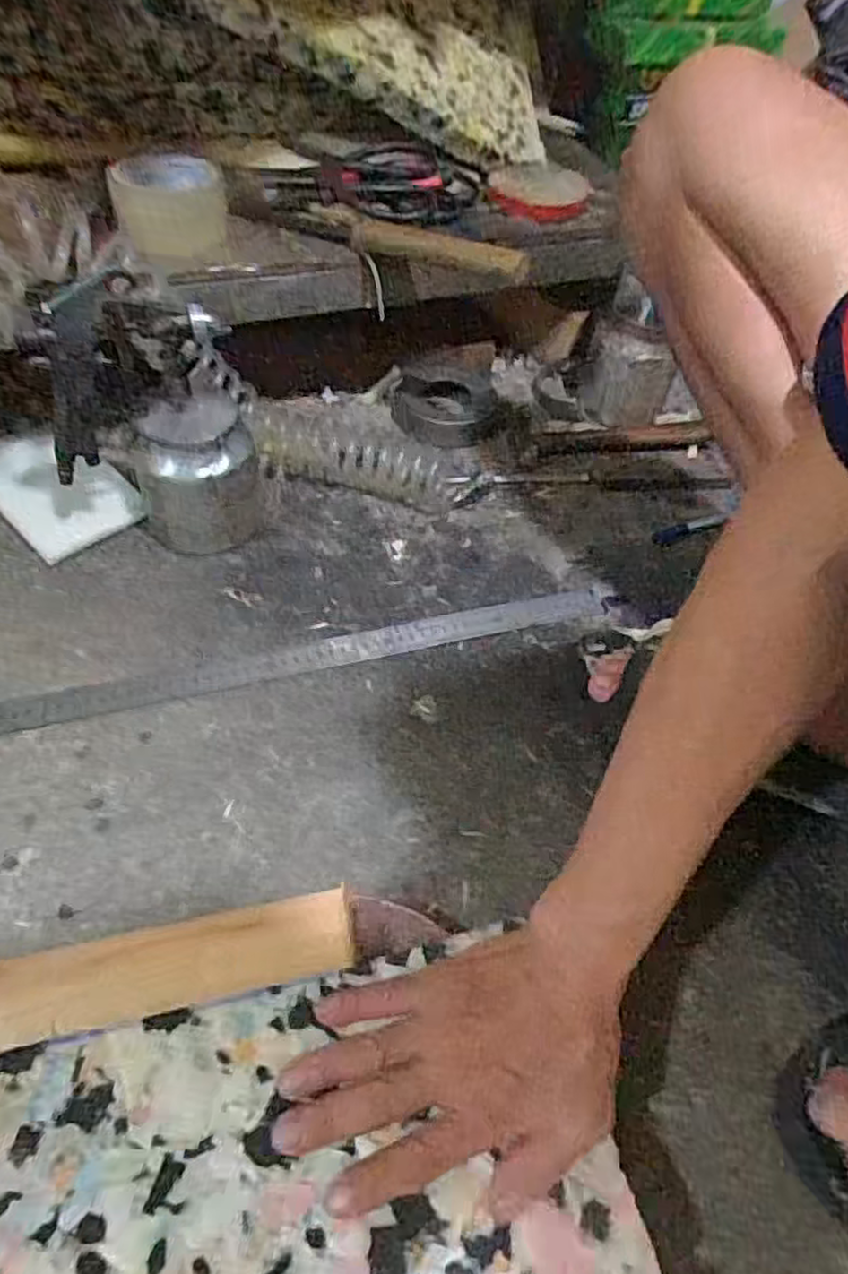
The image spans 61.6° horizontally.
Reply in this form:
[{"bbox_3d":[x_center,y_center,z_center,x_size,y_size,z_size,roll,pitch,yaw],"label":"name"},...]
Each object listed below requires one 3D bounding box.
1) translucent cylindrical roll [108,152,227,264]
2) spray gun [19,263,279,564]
[{"bbox_3d":[-0.218,-0.372,0.616,0.089,0.053,0.098,-4,52,-9],"label":"translucent cylindrical roll"},{"bbox_3d":[-0.216,-0.172,0.584,0.151,0.231,0.095,-8,53,-12],"label":"spray gun"}]

